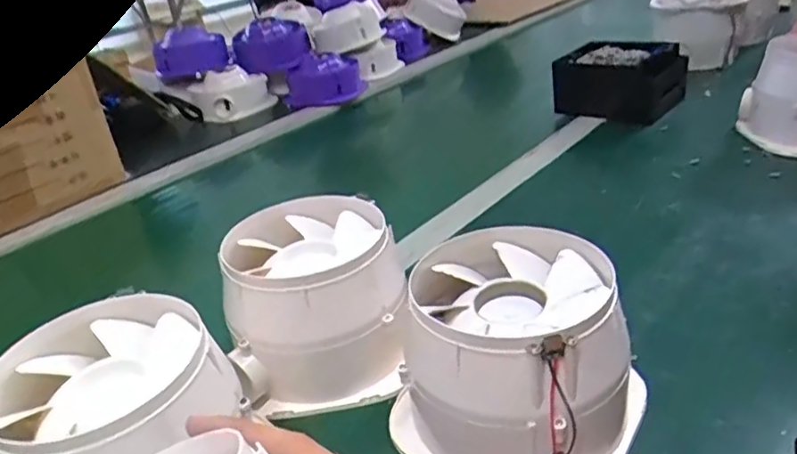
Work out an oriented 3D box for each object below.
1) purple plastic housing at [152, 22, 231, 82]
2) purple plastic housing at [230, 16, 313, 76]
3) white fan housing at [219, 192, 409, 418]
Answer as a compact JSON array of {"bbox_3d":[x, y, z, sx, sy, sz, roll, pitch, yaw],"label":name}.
[{"bbox_3d":[-0.354,-0.300,1.061,0.123,0.079,0.045,-17,28,-17],"label":"purple plastic housing"},{"bbox_3d":[-0.221,-0.317,1.084,0.137,0.076,0.129,-9,27,-10],"label":"purple plastic housing"},{"bbox_3d":[-0.058,0.052,0.441,0.126,0.097,0.129,-10,28,-2],"label":"white fan housing"}]

